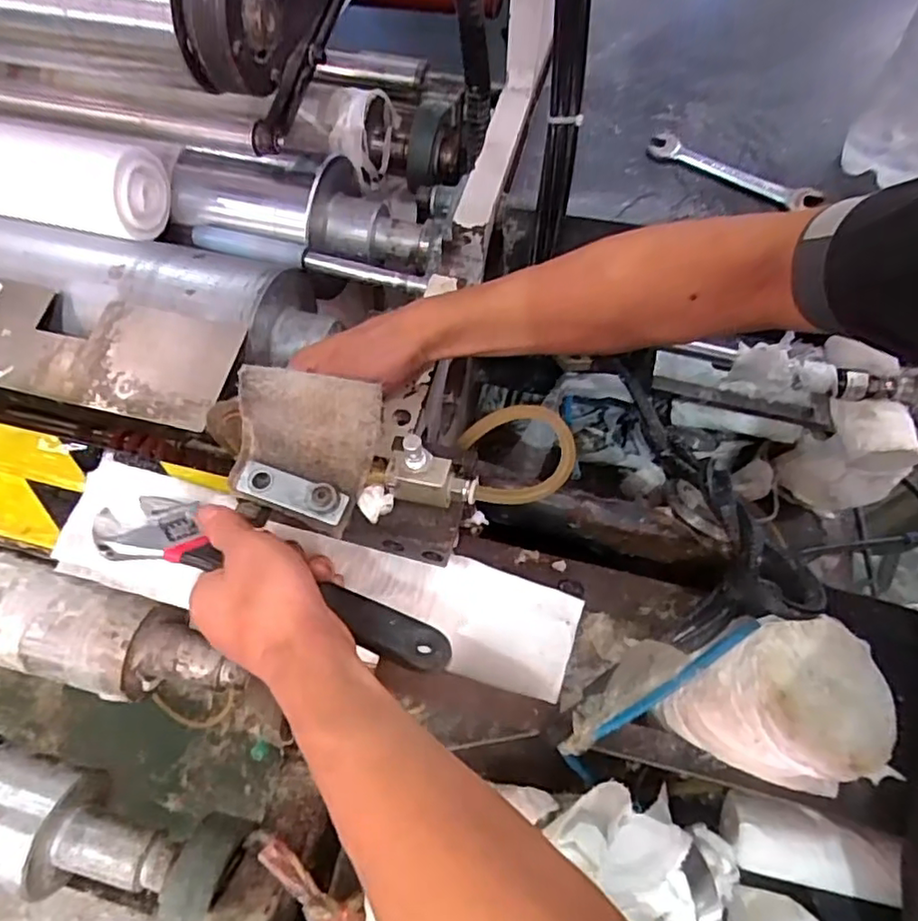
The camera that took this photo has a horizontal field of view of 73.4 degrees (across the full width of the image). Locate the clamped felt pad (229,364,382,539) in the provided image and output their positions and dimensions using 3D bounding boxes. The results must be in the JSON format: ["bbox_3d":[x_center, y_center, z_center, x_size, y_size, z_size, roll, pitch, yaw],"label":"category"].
[{"bbox_3d":[-0.089,-0.011,0.342,0.084,0.087,0.059,20,64,11],"label":"clamped felt pad"}]

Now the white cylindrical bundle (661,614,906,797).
[{"bbox_3d":[0.178,0.135,0.336,0.088,0.081,0.083,0,62,1],"label":"white cylindrical bundle"}]

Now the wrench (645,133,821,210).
[{"bbox_3d":[0.244,-0.260,0.551,0.151,0.005,0.029,31,67,16],"label":"wrench"}]

